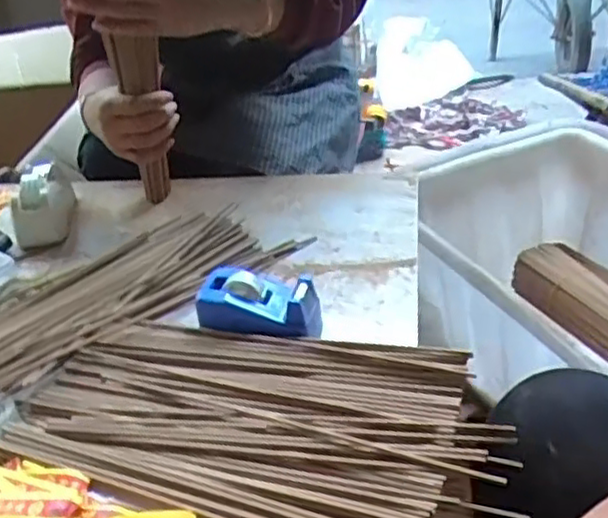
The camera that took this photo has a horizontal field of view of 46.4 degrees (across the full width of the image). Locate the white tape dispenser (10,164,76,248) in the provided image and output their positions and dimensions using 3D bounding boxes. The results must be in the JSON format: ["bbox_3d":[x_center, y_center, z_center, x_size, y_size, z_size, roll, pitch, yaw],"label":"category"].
[{"bbox_3d":[-0.301,-0.065,0.824,0.063,0.064,0.109,-12,33,-8],"label":"white tape dispenser"}]

